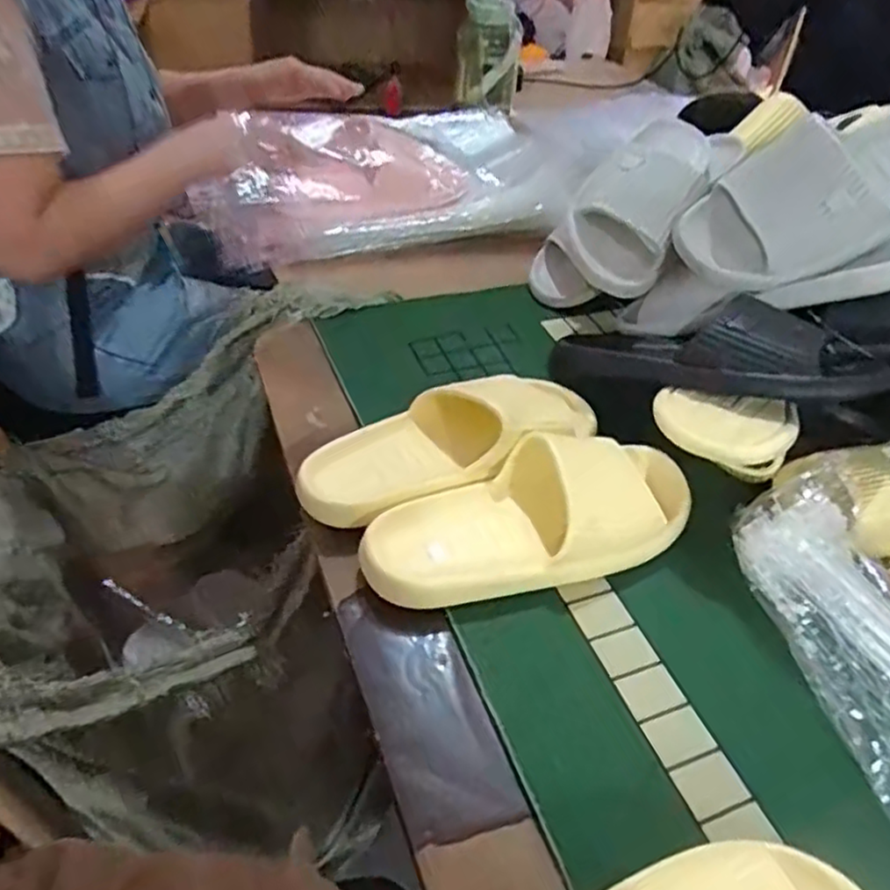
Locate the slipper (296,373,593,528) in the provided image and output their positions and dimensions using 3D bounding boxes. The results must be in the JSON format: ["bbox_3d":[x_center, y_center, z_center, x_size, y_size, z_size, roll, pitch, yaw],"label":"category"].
[{"bbox_3d":[0.011,-0.015,0.560,0.263,0.054,0.095,-19,47,-24],"label":"slipper"}]

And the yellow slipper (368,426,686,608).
[{"bbox_3d":[0.078,0.046,0.515,0.275,0.060,0.101,-14,45,-19],"label":"yellow slipper"}]

